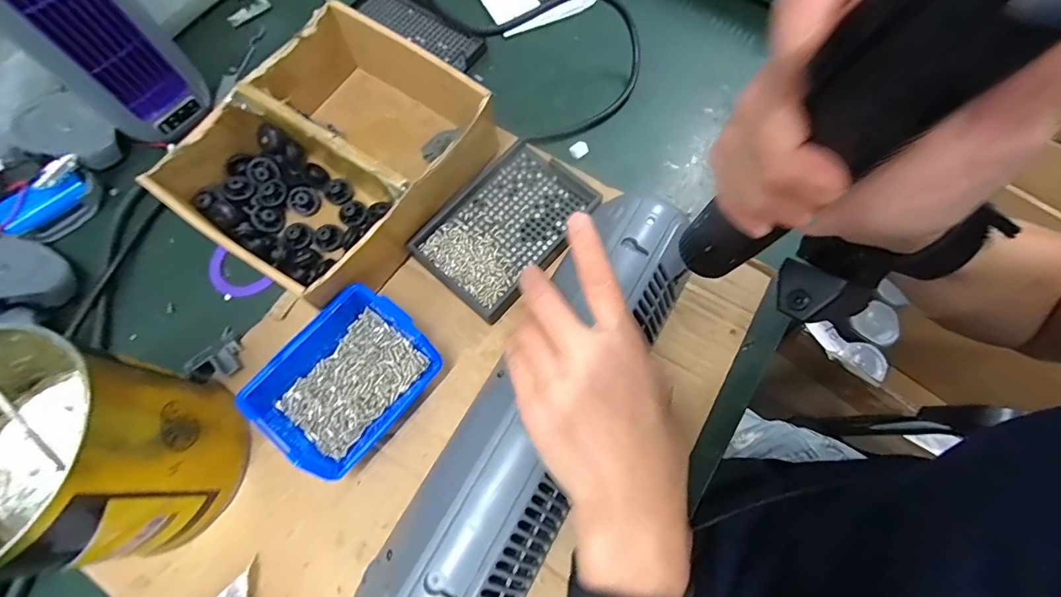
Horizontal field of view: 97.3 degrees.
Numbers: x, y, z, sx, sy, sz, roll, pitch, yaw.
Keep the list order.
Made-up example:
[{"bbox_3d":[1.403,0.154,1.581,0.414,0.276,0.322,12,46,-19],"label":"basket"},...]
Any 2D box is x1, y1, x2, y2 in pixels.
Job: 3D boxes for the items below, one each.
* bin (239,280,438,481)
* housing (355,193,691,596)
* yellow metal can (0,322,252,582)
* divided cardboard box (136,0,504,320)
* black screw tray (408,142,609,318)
[{"bbox_3d":[-0.126,0.054,0.325,0.089,0.043,0.112,39,75,13],"label":"bin"},{"bbox_3d":[0.012,0.066,0.287,0.085,0.069,0.299,31,73,11],"label":"housing"},{"bbox_3d":[-0.262,0.090,0.267,0.126,0.111,0.116,0,70,0],"label":"yellow metal can"},{"bbox_3d":[-0.152,-0.109,0.365,0.171,0.063,0.200,32,74,11],"label":"divided cardboard box"},{"bbox_3d":[-0.019,-0.059,0.378,0.094,0.016,0.137,40,75,13],"label":"black screw tray"}]

